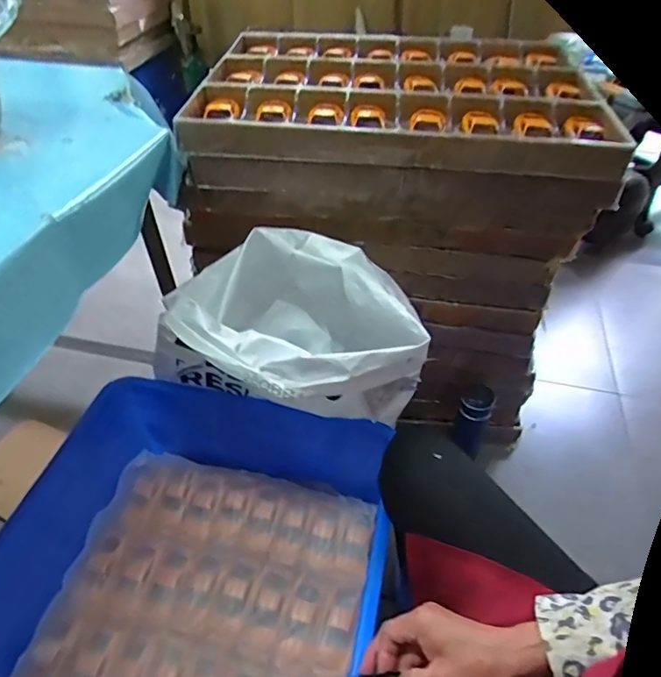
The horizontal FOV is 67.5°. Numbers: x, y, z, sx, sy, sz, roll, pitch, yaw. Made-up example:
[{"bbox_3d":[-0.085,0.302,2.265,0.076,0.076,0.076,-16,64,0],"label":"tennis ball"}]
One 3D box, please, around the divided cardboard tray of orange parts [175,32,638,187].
[{"bbox_3d":[0.113,-0.437,0.867,0.631,0.059,0.502,5,46,5],"label":"divided cardboard tray of orange parts"}]

